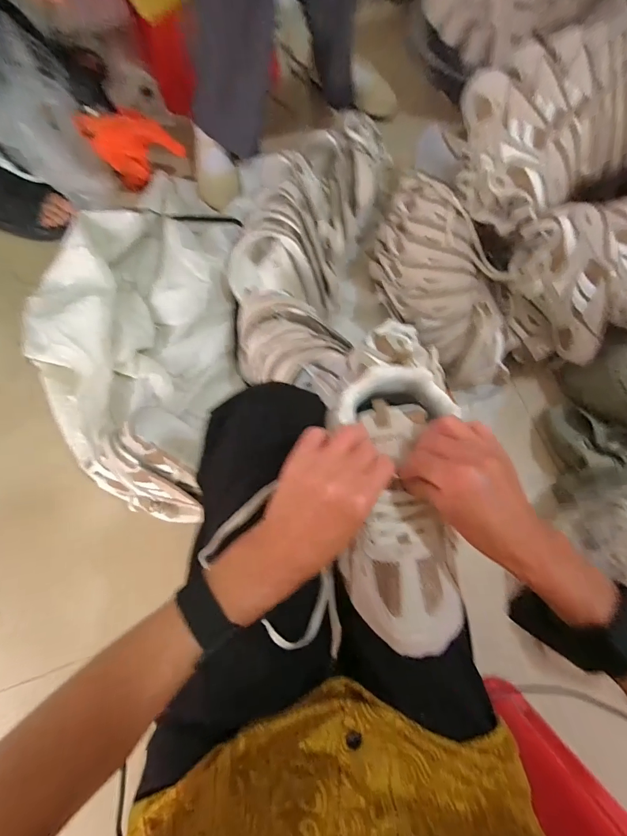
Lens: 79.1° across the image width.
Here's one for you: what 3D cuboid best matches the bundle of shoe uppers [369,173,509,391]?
[{"bbox_3d":[0.235,-0.261,0.703,0.192,0.116,0.414,-18,77,-3],"label":"bundle of shoe uppers"}]

